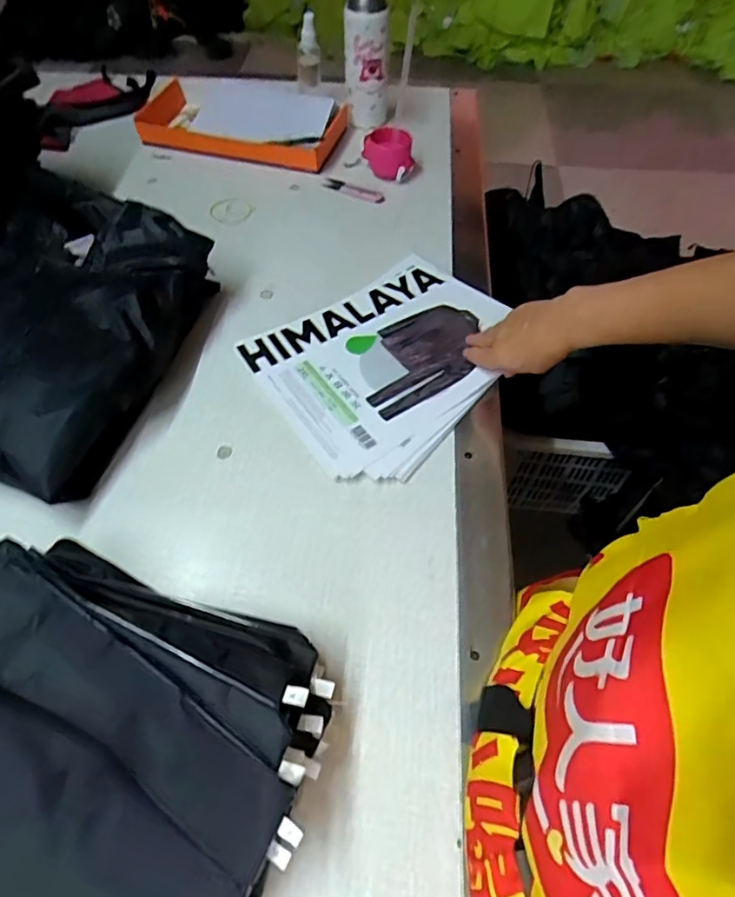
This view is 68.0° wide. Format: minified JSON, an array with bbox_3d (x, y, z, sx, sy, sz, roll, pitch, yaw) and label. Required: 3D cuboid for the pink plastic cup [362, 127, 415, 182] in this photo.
[{"bbox_3d":[0.034,-0.451,0.833,0.077,0.051,0.058,36,64,22],"label":"pink plastic cup"}]

